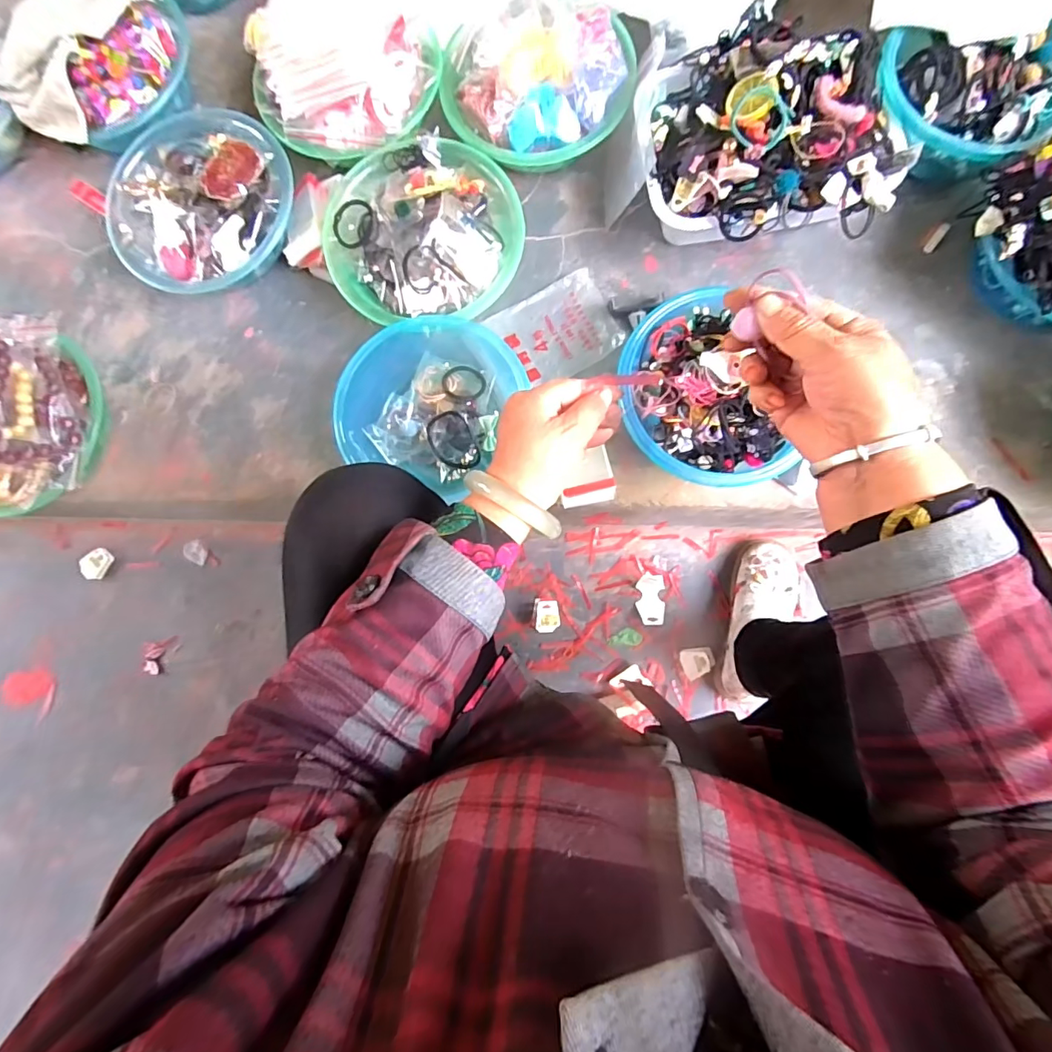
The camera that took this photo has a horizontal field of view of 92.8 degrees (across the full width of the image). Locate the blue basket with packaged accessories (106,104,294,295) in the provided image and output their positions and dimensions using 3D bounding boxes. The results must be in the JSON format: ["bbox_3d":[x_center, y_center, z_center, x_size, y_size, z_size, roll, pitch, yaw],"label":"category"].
[{"bbox_3d":[-0.413,-0.421,0.641,0.225,0.093,0.222,-1,82,4],"label":"blue basket with packaged accessories"}]

